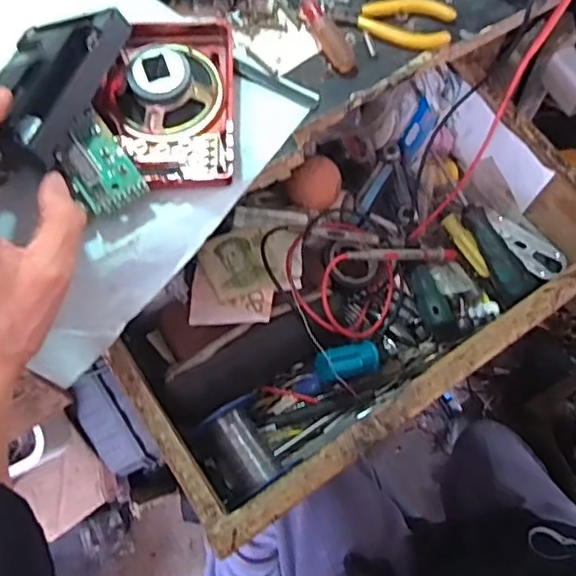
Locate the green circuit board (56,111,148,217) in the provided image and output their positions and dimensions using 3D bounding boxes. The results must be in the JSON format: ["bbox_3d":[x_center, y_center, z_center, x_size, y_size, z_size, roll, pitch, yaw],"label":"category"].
[{"bbox_3d":[-0.111,-0.073,0.347,0.036,0.013,0.057,-37,87,-19],"label":"green circuit board"}]

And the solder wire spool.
[{"bbox_3d":[-0.035,0.127,0.466,0.058,0.048,0.068,-28,70,-15],"label":"solder wire spool"}]

